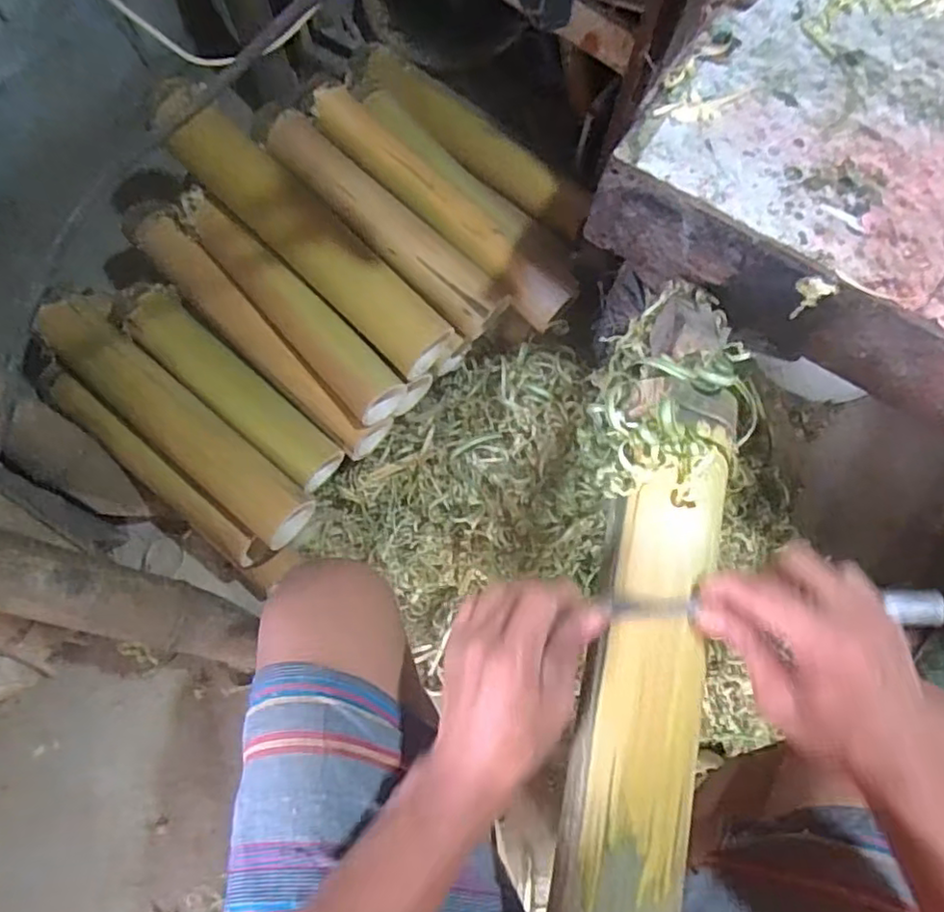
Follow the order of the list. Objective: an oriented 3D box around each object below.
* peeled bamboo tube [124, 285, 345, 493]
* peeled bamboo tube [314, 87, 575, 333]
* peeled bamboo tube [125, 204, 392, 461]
[{"bbox_3d":[-0.300,-0.084,0.794,0.318,0.068,0.076,42,74,11],"label":"peeled bamboo tube"},{"bbox_3d":[-0.042,-0.315,0.800,0.405,0.063,0.073,42,74,11],"label":"peeled bamboo tube"},{"bbox_3d":[-0.283,-0.161,0.809,0.426,0.082,0.066,42,74,11],"label":"peeled bamboo tube"}]

